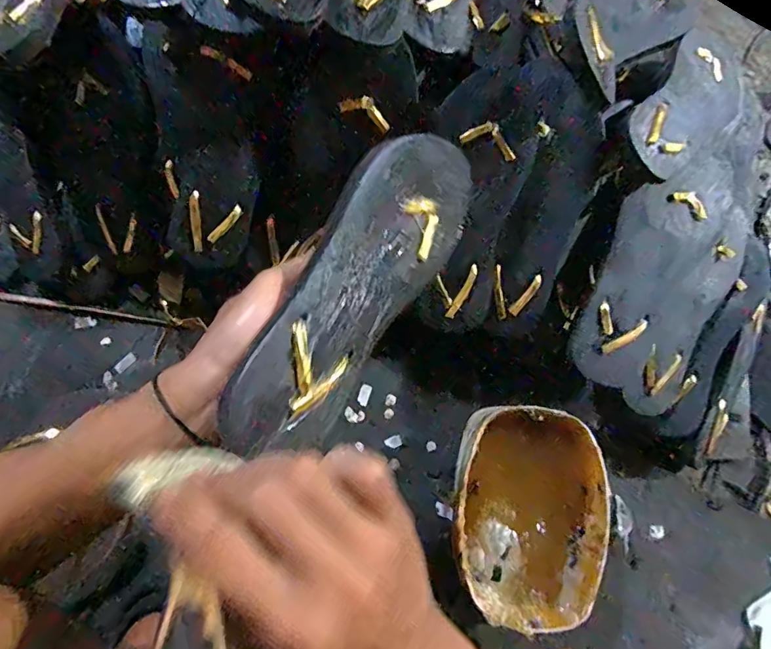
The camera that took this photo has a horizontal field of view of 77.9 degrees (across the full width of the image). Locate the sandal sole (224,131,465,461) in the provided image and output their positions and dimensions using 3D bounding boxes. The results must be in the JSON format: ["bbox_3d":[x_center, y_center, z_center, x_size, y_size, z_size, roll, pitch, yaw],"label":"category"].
[{"bbox_3d":[-0.014,-0.029,0.283,0.009,0.091,0.229,9,53,43],"label":"sandal sole"}]

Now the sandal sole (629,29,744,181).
[{"bbox_3d":[0.293,-0.213,0.462,0.085,0.023,0.210,42,65,6],"label":"sandal sole"}]

